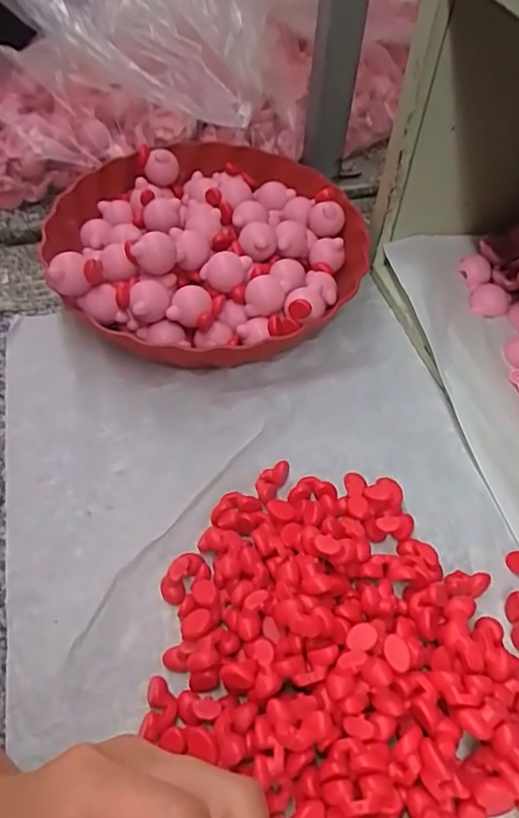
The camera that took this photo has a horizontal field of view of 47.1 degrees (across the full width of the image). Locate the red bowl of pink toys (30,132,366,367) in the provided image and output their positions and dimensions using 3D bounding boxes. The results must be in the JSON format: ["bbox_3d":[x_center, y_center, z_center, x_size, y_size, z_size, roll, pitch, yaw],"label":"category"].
[{"bbox_3d":[-0.041,-0.137,0.474,0.244,0.063,0.247,0,55,0],"label":"red bowl of pink toys"}]

